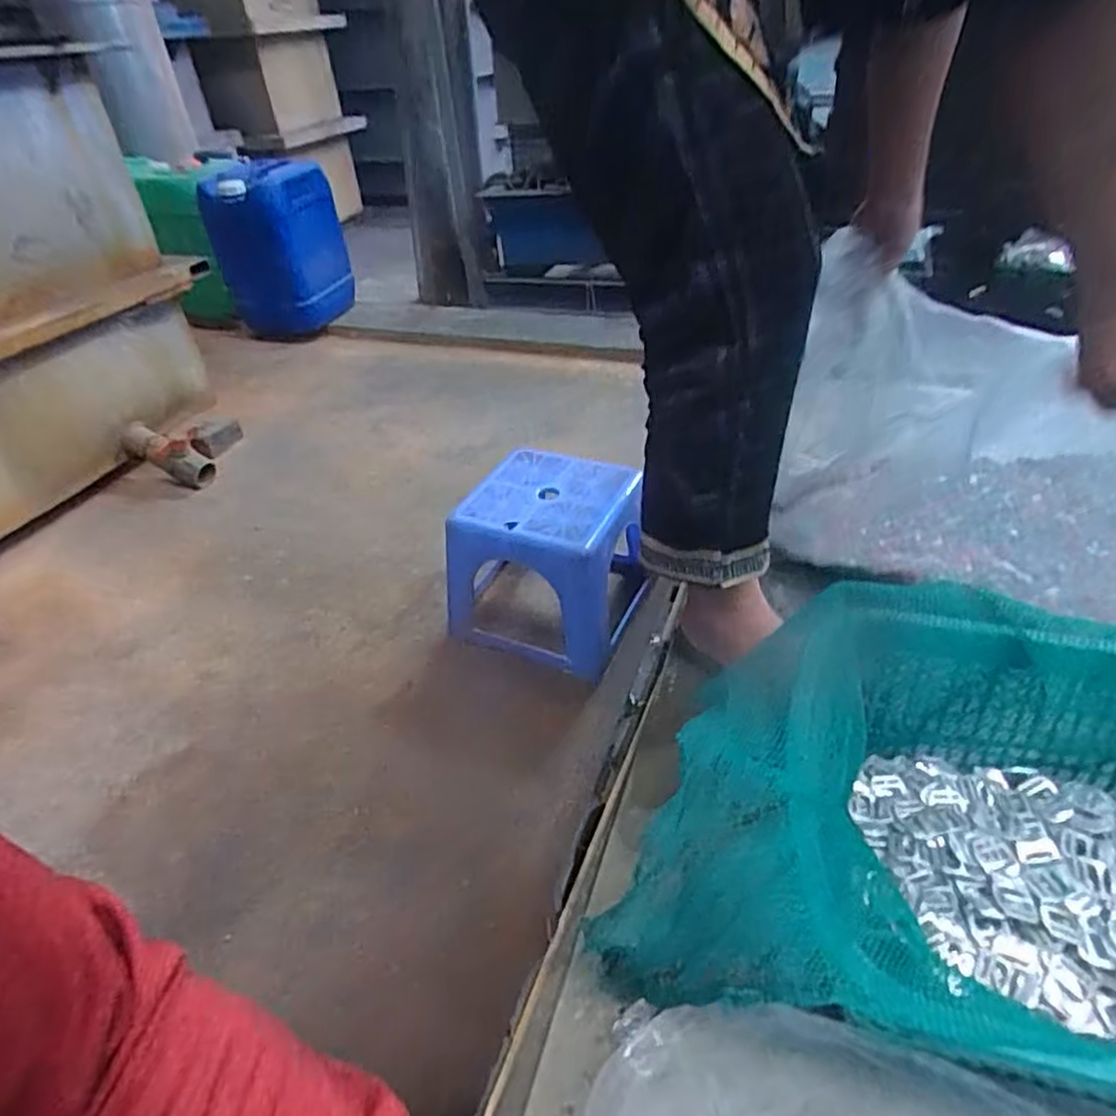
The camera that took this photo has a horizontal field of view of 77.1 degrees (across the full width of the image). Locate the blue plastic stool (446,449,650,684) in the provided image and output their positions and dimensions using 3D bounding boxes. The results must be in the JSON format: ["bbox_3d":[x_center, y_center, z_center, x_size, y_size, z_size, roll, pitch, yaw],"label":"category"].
[{"bbox_3d":[-0.012,-0.012,1.027,0.242,0.191,0.246,12,43,21],"label":"blue plastic stool"}]

